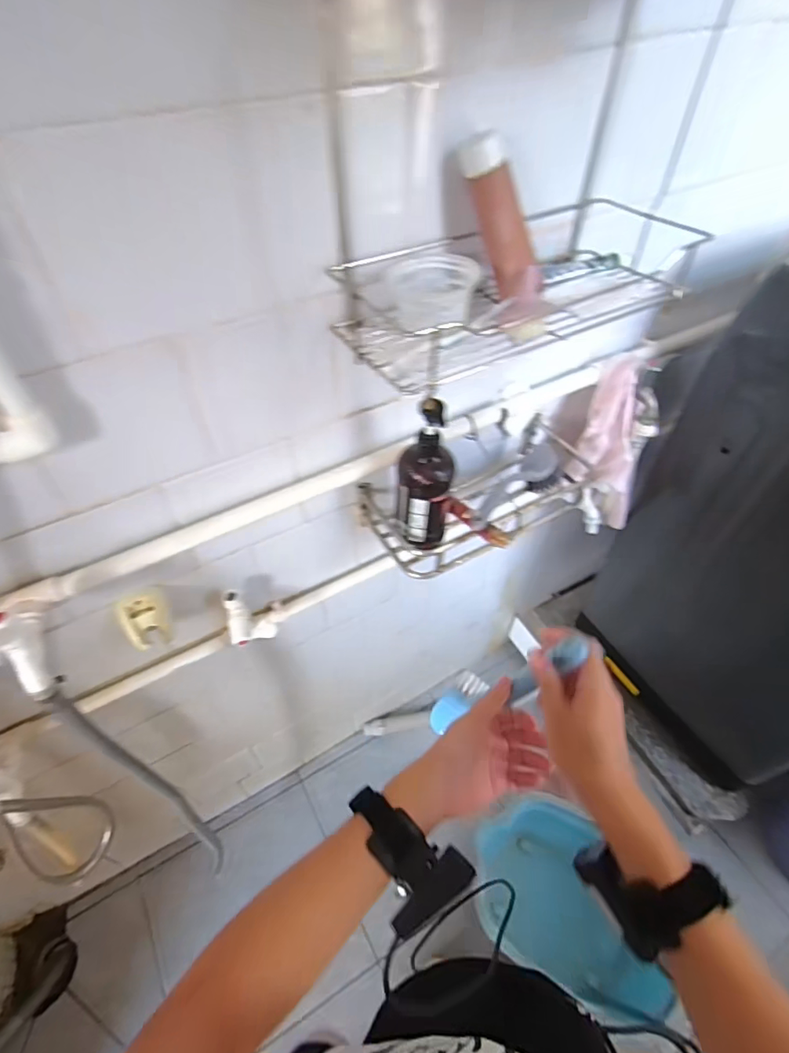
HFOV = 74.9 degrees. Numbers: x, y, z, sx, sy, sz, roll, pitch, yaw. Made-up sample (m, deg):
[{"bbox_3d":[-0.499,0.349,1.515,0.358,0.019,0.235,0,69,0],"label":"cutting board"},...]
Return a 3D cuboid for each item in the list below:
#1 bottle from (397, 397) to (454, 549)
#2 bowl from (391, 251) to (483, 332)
[{"bbox_3d":[0.039,-0.058,0.626,0.067,0.198,0.059,4,50,4],"label":"bottle"},{"bbox_3d":[0.035,-0.223,0.497,0.084,0.045,0.088,-24,54,-18],"label":"bowl"}]

